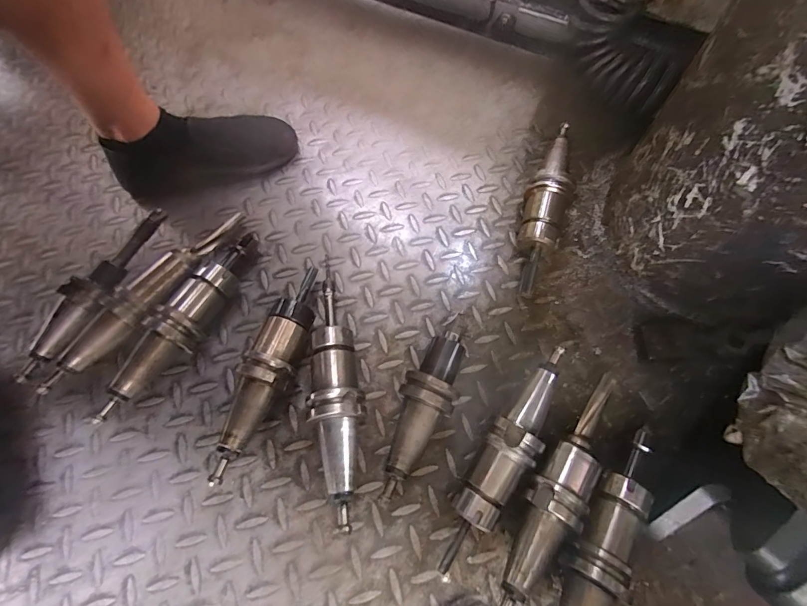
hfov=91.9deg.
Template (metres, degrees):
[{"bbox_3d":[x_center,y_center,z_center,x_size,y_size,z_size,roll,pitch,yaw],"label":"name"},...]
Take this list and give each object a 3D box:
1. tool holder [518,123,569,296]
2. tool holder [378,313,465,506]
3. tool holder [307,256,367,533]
[{"bbox_3d":[0.182,-0.128,0.513,0.048,0.060,0.248,19,68,10],"label":"tool holder"},{"bbox_3d":[0.024,0.104,0.412,0.053,0.061,0.200,20,68,10],"label":"tool holder"},{"bbox_3d":[-0.073,0.077,0.424,0.052,0.058,0.287,-8,66,-2],"label":"tool holder"}]

